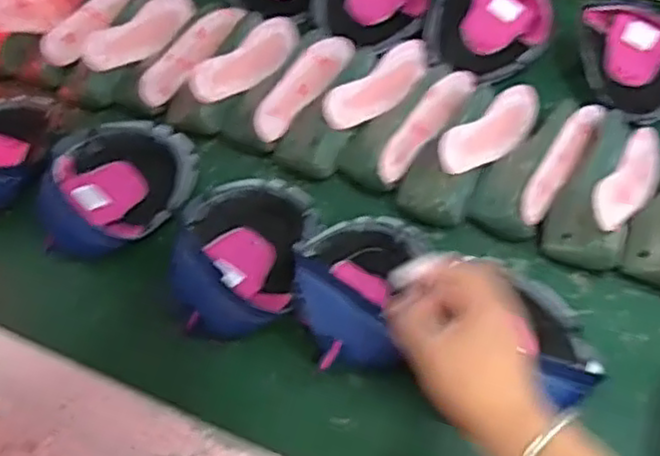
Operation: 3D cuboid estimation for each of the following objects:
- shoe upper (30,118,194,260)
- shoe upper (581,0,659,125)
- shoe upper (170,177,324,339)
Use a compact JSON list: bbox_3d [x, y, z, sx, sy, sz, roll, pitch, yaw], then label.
[{"bbox_3d":[-0.247,-0.055,0.809,0.148,0.059,0.195,16,60,13],"label":"shoe upper"},{"bbox_3d":[0.387,-0.199,0.874,0.150,0.059,0.195,10,59,10],"label":"shoe upper"},{"bbox_3d":[-0.091,0.017,0.734,0.132,0.063,0.197,10,59,10],"label":"shoe upper"}]

